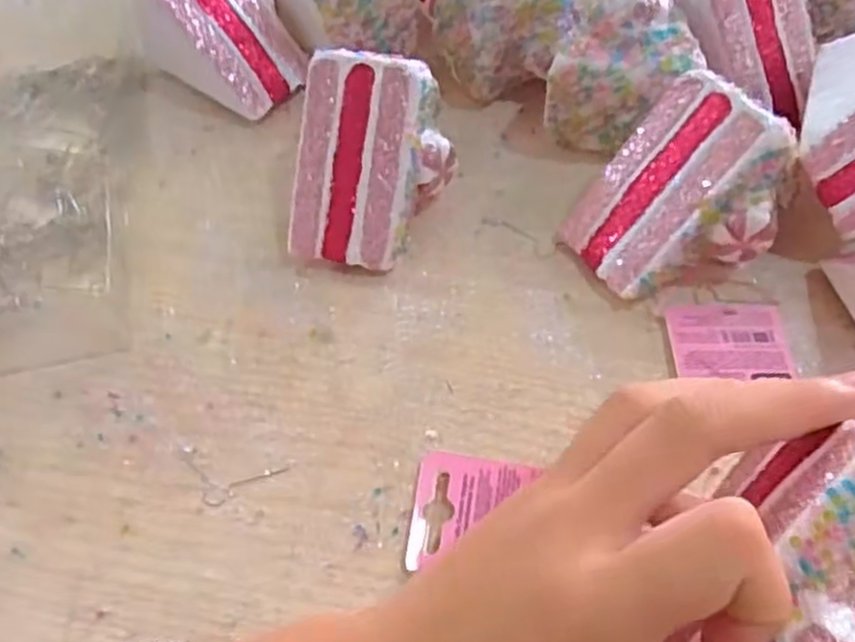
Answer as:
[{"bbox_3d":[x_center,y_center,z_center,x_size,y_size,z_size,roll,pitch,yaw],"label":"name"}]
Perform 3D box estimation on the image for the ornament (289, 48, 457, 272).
[{"bbox_3d":[-0.025,-0.067,0.325,0.061,0.064,0.074,13,60,13],"label":"ornament"}]

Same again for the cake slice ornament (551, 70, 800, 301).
[{"bbox_3d":[0.101,-0.049,0.301,0.068,0.065,0.065,-36,62,-17],"label":"cake slice ornament"}]

